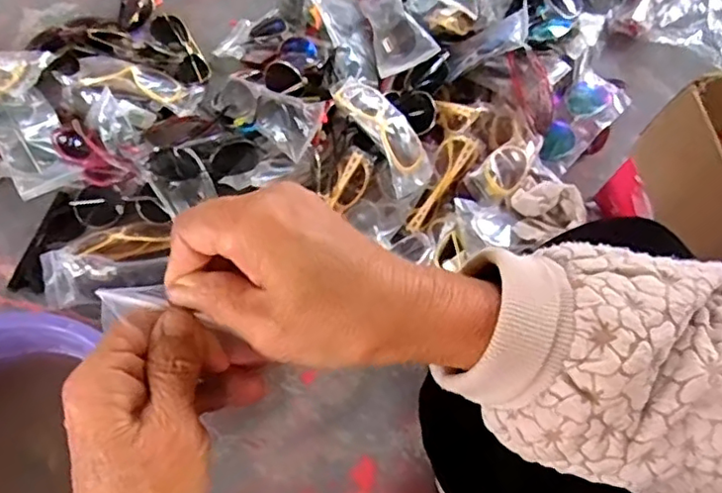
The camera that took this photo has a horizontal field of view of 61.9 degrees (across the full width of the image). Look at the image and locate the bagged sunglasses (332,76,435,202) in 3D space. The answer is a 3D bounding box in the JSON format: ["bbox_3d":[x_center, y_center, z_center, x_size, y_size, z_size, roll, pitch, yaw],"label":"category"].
[{"bbox_3d":[0.028,-0.148,0.774,0.067,0.046,0.172,-36,90,-14],"label":"bagged sunglasses"}]

